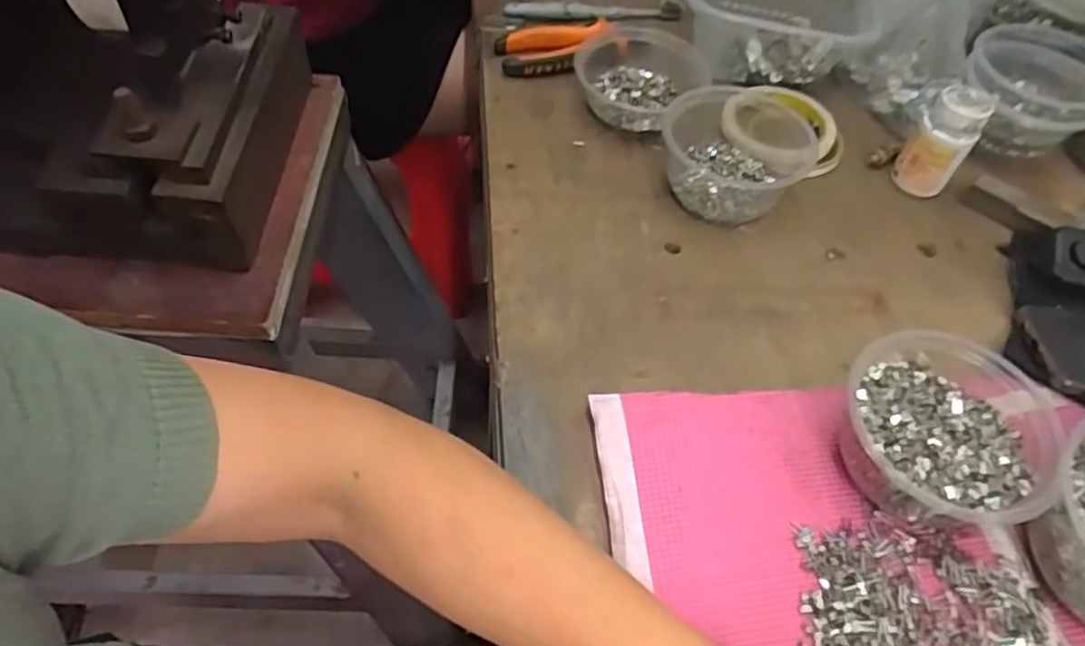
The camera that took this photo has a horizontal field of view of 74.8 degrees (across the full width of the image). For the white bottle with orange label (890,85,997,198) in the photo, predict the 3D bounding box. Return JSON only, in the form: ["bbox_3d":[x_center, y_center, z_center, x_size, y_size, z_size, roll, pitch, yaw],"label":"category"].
[{"bbox_3d":[0.324,-0.148,0.579,0.045,0.081,0.042,25,56,15],"label":"white bottle with orange label"}]

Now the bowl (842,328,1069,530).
[{"bbox_3d":[0.236,0.061,0.421,0.130,0.059,0.111,-38,63,-26],"label":"bowl"}]

